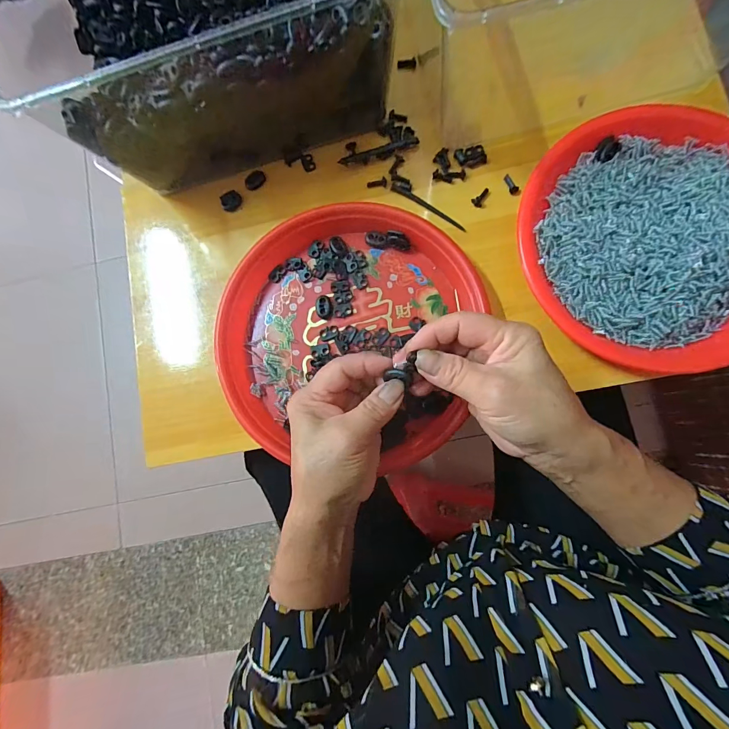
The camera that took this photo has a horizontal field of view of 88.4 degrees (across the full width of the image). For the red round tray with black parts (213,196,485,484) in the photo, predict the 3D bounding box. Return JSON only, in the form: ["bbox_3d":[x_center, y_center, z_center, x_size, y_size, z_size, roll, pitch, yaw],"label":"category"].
[{"bbox_3d":[-0.013,-0.028,0.337,0.229,0.028,0.233,-10,82,5],"label":"red round tray with black parts"}]

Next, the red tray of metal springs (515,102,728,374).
[{"bbox_3d":[0.249,-0.109,0.314,0.219,0.027,0.222,-14,81,4],"label":"red tray of metal springs"}]

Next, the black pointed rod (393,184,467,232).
[{"bbox_3d":[0.060,-0.150,0.356,0.083,0.004,0.008,36,88,9],"label":"black pointed rod"}]

